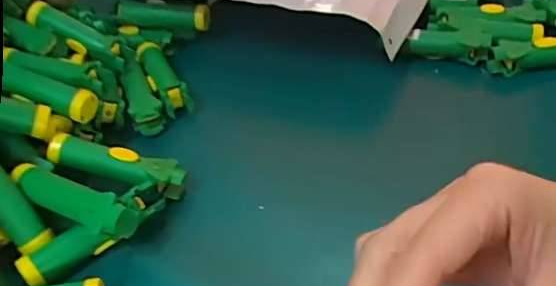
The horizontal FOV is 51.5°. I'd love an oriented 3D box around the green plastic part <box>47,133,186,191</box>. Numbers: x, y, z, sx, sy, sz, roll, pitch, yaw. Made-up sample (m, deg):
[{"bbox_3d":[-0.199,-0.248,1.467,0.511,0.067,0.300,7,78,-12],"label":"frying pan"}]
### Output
[{"bbox_3d":[-0.096,0.011,0.343,0.080,0.014,0.017,13,46,3],"label":"green plastic part"}]

